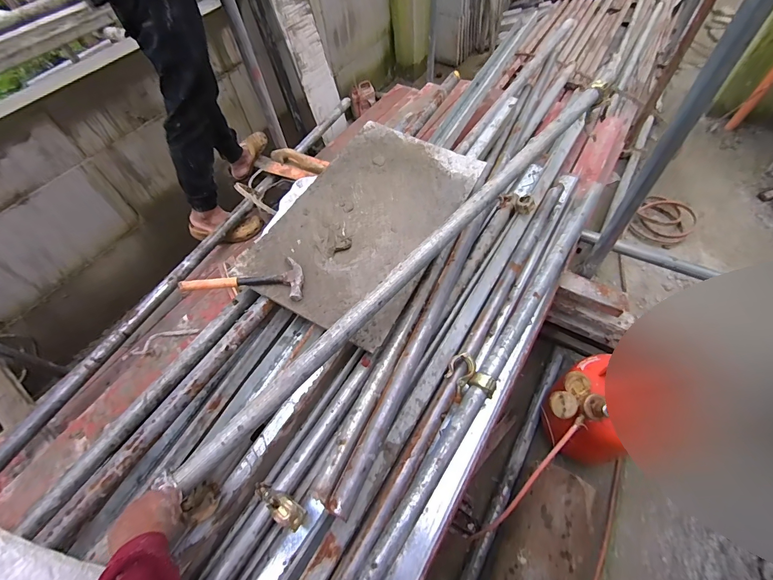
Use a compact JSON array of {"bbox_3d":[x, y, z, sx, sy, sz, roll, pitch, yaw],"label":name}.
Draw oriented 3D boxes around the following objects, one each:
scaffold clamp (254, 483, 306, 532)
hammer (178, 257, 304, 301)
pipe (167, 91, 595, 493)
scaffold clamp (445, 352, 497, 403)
[{"bbox_3d":[-0.235,0.446,0.750,0.139,0.059,0.046,17,59,32],"label":"scaffold clamp"},{"bbox_3d":[-0.369,-0.039,0.934,0.303,0.049,0.122,0,57,4],"label":"hammer"},{"bbox_3d":[0.136,-0.128,0.873,0.055,0.037,1.477,38,71,25],"label":"pipe"},{"bbox_3d":[0.205,0.220,0.888,0.097,0.054,0.118,-18,58,-7],"label":"scaffold clamp"}]

